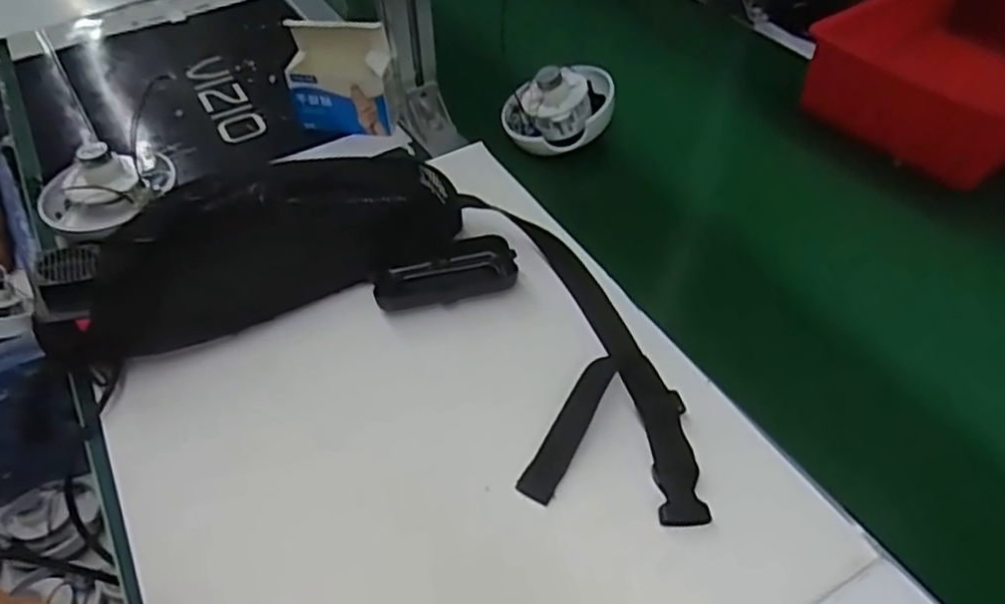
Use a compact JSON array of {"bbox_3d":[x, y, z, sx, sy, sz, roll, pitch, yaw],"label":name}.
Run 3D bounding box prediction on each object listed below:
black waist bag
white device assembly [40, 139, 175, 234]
[{"bbox_3d":[-0.090,-0.009,0.532,0.482,0.056,0.255,8,48,11],"label":"black waist bag"},{"bbox_3d":[-0.343,-0.099,0.623,0.110,0.069,0.054,-18,49,-15],"label":"white device assembly"}]

